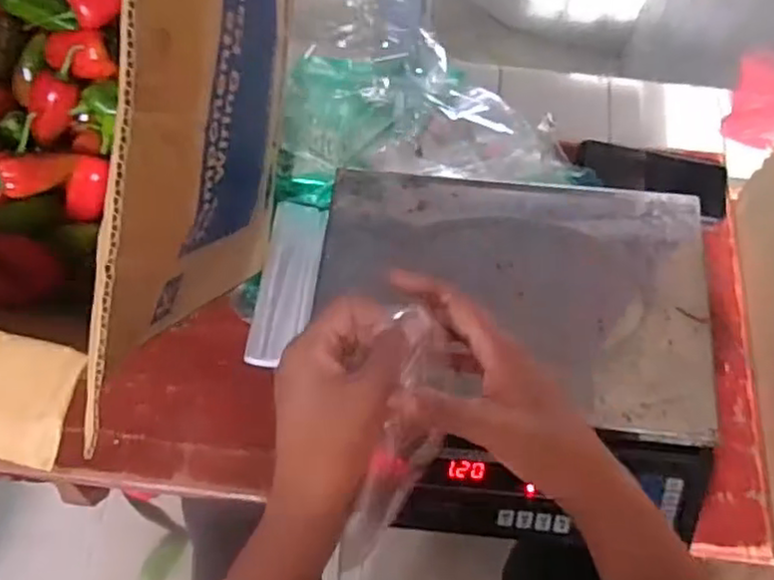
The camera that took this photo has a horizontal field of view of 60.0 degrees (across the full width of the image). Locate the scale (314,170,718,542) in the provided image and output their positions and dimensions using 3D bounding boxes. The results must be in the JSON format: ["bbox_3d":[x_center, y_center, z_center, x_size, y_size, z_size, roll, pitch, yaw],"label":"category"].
[{"bbox_3d":[0.104,0.052,0.595,0.325,0.099,0.296,4,66,0],"label":"scale"}]

